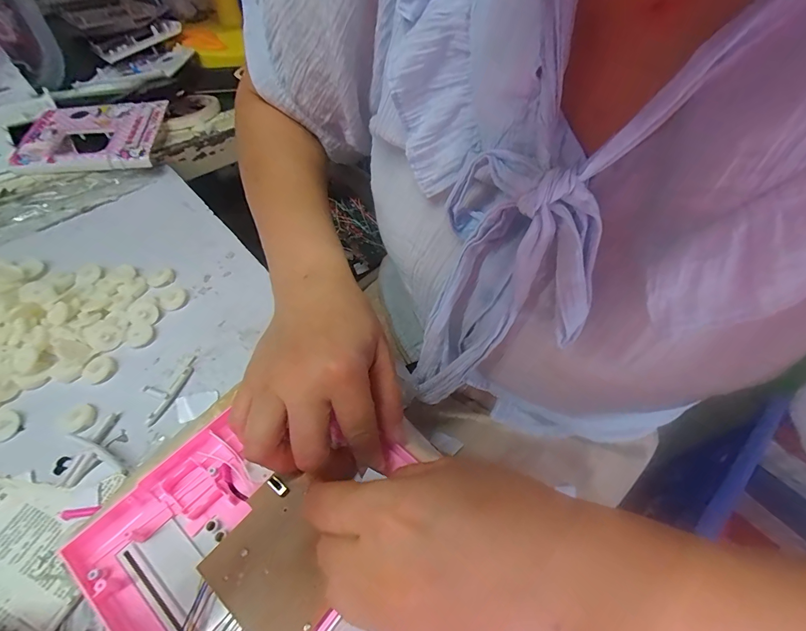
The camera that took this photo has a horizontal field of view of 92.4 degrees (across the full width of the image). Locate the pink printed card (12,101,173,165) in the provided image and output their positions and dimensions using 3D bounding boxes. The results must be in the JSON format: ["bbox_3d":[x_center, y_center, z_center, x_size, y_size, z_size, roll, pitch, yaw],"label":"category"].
[{"bbox_3d":[-0.369,-0.219,0.459,0.145,0.011,0.122,-4,57,-4],"label":"pink printed card"}]

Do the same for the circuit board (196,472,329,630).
[{"bbox_3d":[-0.067,0.133,0.213,0.071,0.010,0.064,36,60,20],"label":"circuit board"}]

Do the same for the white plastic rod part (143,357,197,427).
[{"bbox_3d":[-0.187,0.056,0.305,0.026,0.005,0.059,22,56,12],"label":"white plastic rod part"}]

